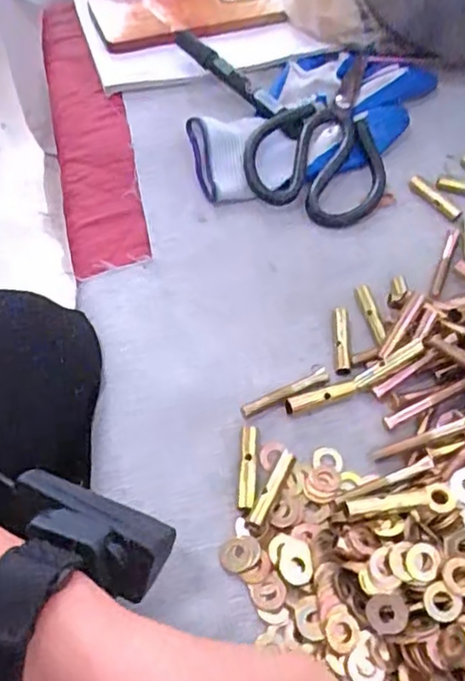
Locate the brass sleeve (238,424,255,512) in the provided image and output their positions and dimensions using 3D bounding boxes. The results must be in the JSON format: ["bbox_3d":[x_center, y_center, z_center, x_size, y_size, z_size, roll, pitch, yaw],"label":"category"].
[{"bbox_3d":[0.007,0.066,0.339,0.008,0.007,0.042,2,71,6],"label":"brass sleeve"}]

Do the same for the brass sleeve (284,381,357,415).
[{"bbox_3d":[0.049,0.032,0.363,0.043,0.008,0.008,-14,55,-23],"label":"brass sleeve"}]

